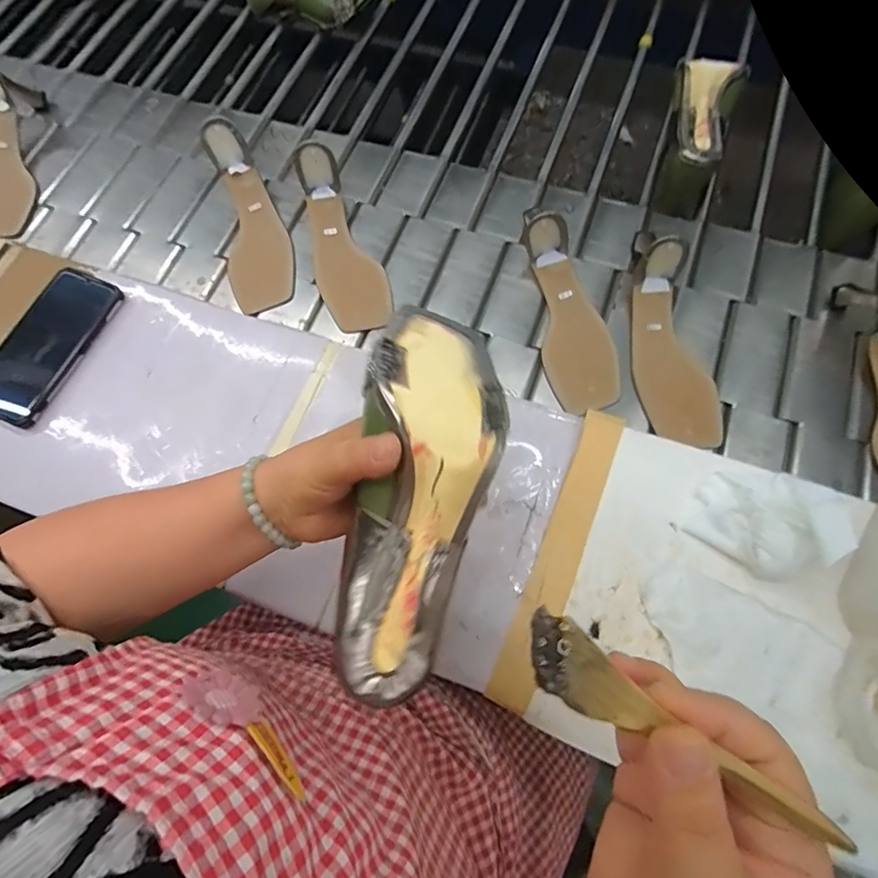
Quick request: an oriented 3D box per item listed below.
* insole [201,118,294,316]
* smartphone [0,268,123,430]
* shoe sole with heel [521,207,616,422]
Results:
[{"bbox_3d":[-0.224,-0.254,0.576,0.080,0.047,0.224,-15,89,-4],"label":"insole"},{"bbox_3d":[-0.386,-0.093,0.486,0.070,0.016,0.163,21,74,12],"label":"smartphone"},{"bbox_3d":[0.141,-0.131,0.508,0.074,0.060,0.200,-9,70,0],"label":"shoe sole with heel"}]

